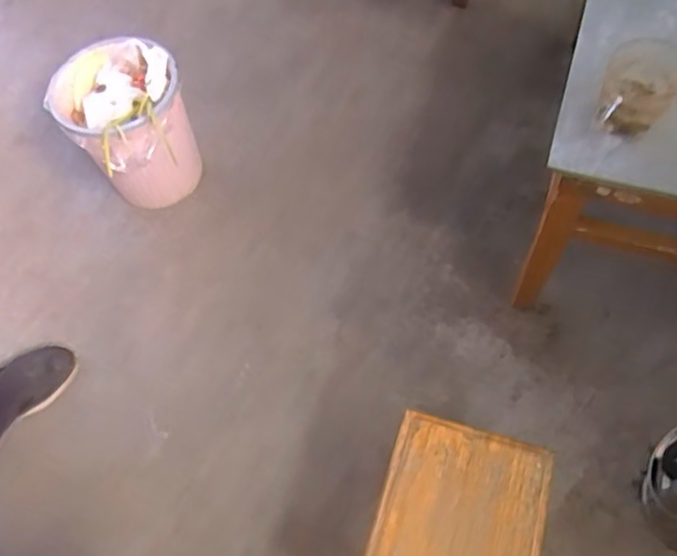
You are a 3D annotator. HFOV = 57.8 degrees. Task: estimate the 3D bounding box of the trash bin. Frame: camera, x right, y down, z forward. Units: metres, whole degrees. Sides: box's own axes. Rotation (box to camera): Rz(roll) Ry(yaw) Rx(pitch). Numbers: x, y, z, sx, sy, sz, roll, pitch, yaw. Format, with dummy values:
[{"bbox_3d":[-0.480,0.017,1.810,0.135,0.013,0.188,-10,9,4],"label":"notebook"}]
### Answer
[{"bbox_3d":[-0.410,-0.276,1.236,0.247,0.264,0.272,-11,63,-2],"label":"trash bin"}]

